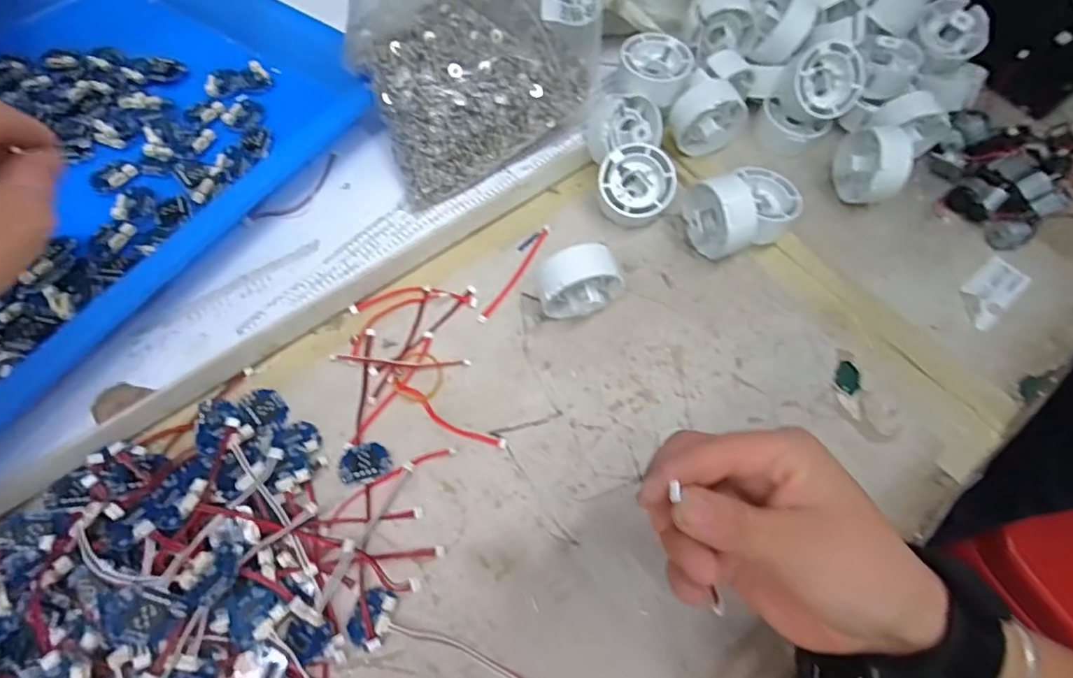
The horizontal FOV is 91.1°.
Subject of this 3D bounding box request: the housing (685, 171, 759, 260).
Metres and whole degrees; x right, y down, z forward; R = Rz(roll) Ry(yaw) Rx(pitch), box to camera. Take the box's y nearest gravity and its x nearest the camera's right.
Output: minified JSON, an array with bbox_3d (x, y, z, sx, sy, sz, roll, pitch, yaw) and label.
[{"bbox_3d":[0.132,-0.087,0.370,0.034,0.053,0.055,-13,65,-9],"label":"housing"}]

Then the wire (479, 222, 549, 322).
[{"bbox_3d":[-0.014,-0.047,0.372,0.007,0.004,0.092,28,65,11],"label":"wire"}]

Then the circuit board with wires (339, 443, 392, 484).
[{"bbox_3d":[-0.100,0.073,0.309,0.028,0.006,0.022,-20,66,-12],"label":"circuit board with wires"}]

